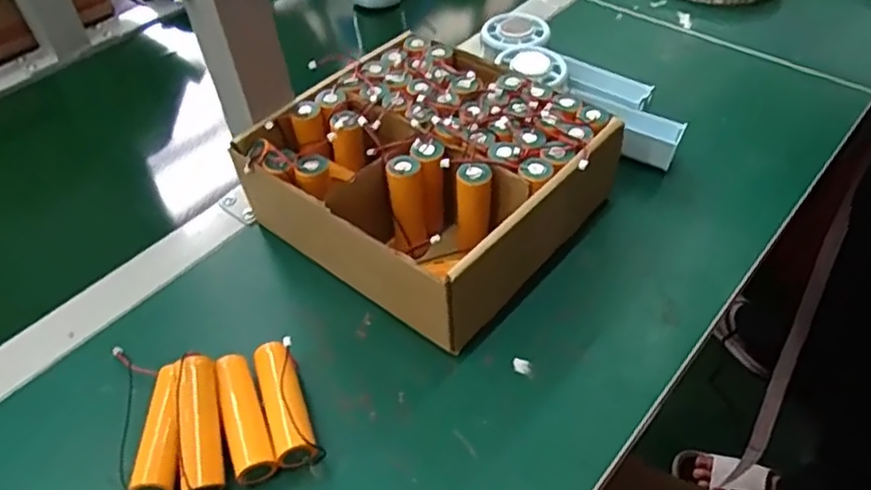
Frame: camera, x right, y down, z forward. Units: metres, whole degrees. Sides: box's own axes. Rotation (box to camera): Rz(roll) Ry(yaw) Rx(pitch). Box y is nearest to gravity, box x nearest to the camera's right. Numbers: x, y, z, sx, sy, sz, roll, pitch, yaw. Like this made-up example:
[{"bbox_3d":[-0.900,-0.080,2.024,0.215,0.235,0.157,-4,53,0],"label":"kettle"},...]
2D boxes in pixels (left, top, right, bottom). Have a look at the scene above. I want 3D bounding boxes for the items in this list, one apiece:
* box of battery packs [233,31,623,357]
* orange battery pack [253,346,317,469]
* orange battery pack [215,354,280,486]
[{"bbox_3d":[-0.004,-0.050,0.452,0.195,0.072,0.192,32,56,29],"label":"box of battery packs"},{"bbox_3d":[-0.085,0.086,0.361,0.021,0.016,0.071,-17,61,-12],"label":"orange battery pack"},{"bbox_3d":[-0.106,0.095,0.363,0.021,0.022,0.071,-18,48,-13],"label":"orange battery pack"}]

